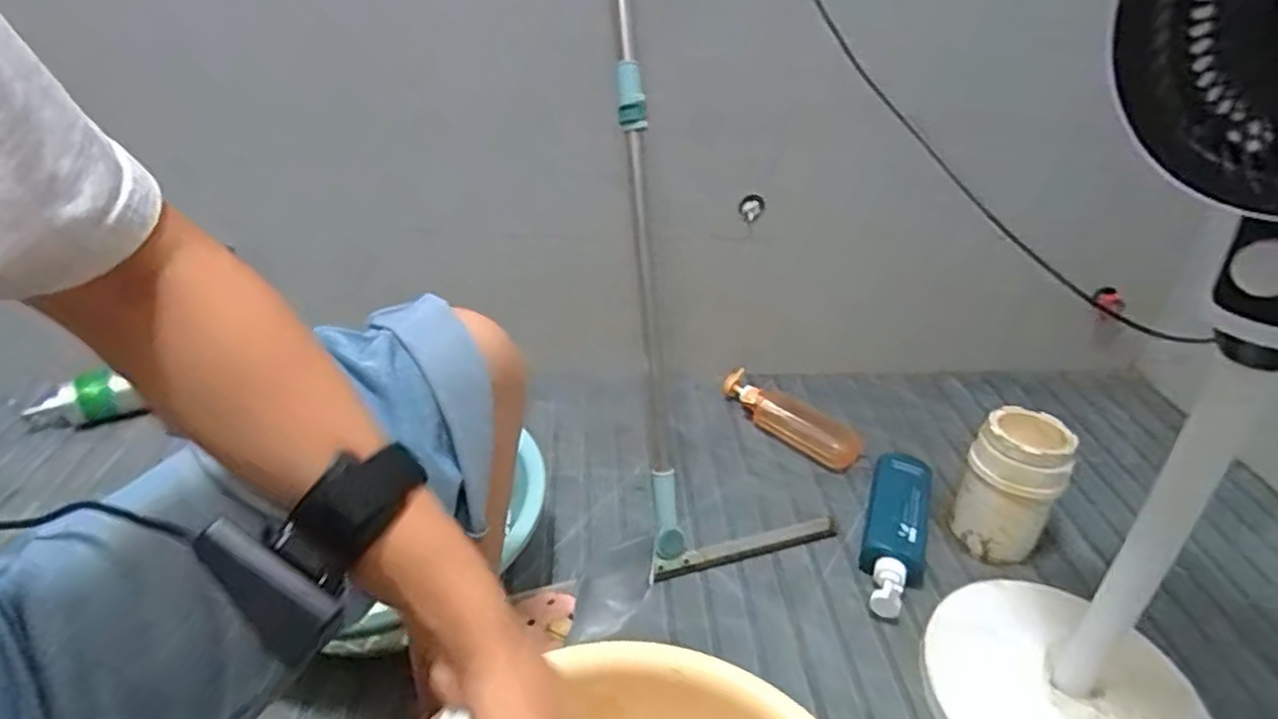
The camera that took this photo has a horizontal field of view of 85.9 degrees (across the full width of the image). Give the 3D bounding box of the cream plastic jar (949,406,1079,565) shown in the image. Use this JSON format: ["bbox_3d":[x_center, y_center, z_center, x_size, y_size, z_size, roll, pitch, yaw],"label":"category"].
[{"bbox_3d":[0.487,0.159,0.900,0.105,0.158,0.113,22,38,28],"label":"cream plastic jar"}]

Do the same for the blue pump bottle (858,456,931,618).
[{"bbox_3d":[0.341,0.222,0.903,0.077,0.053,0.255,13,35,16],"label":"blue pump bottle"}]

